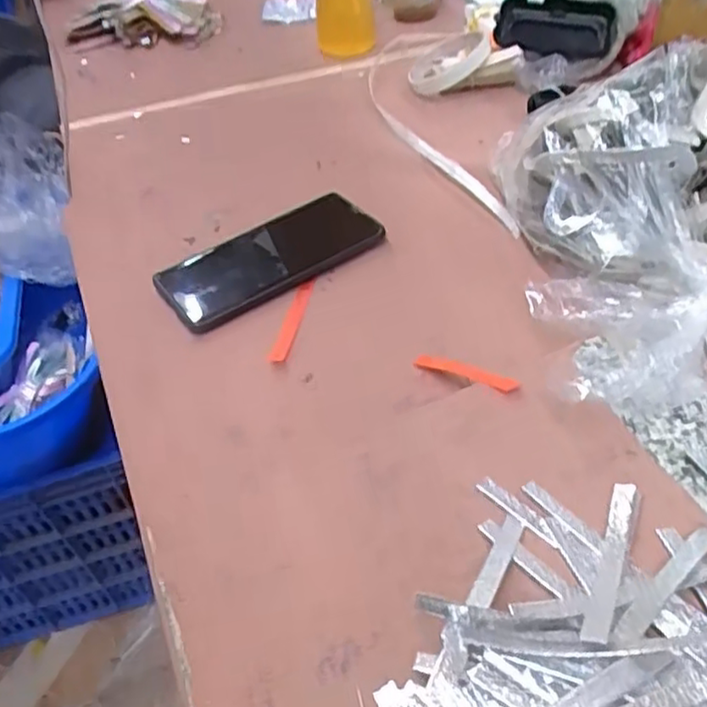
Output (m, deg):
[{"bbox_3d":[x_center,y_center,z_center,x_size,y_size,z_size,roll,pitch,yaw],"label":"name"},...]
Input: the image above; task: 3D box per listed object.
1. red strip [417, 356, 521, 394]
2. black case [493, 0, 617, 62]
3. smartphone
[{"bbox_3d":[0.064,0.011,0.387,0.012,0.007,0.072,-37,32,-26],"label":"red strip"},{"bbox_3d":[0.188,-0.304,0.629,0.108,0.037,0.041,12,50,16],"label":"black case"},{"bbox_3d":[-0.062,-0.073,0.497,0.159,0.014,0.074,-29,49,-20],"label":"smartphone"}]

